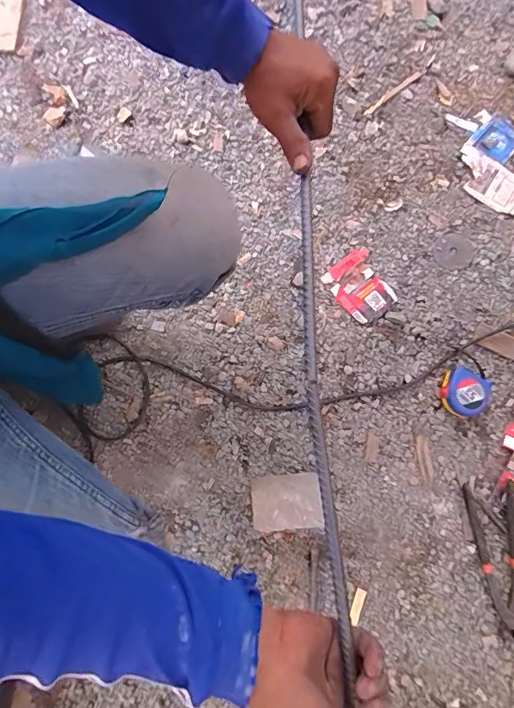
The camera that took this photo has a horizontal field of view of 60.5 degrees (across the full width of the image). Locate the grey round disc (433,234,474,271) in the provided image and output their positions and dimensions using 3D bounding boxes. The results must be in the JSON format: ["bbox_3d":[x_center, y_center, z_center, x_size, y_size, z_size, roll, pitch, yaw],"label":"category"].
[{"bbox_3d":[0.338,-0.176,0.756,0.061,0.004,0.069,37,80,7],"label":"grey round disc"}]

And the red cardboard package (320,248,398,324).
[{"bbox_3d":[0.173,-0.113,0.743,0.087,0.009,0.116,-32,81,-7],"label":"red cardboard package"}]

